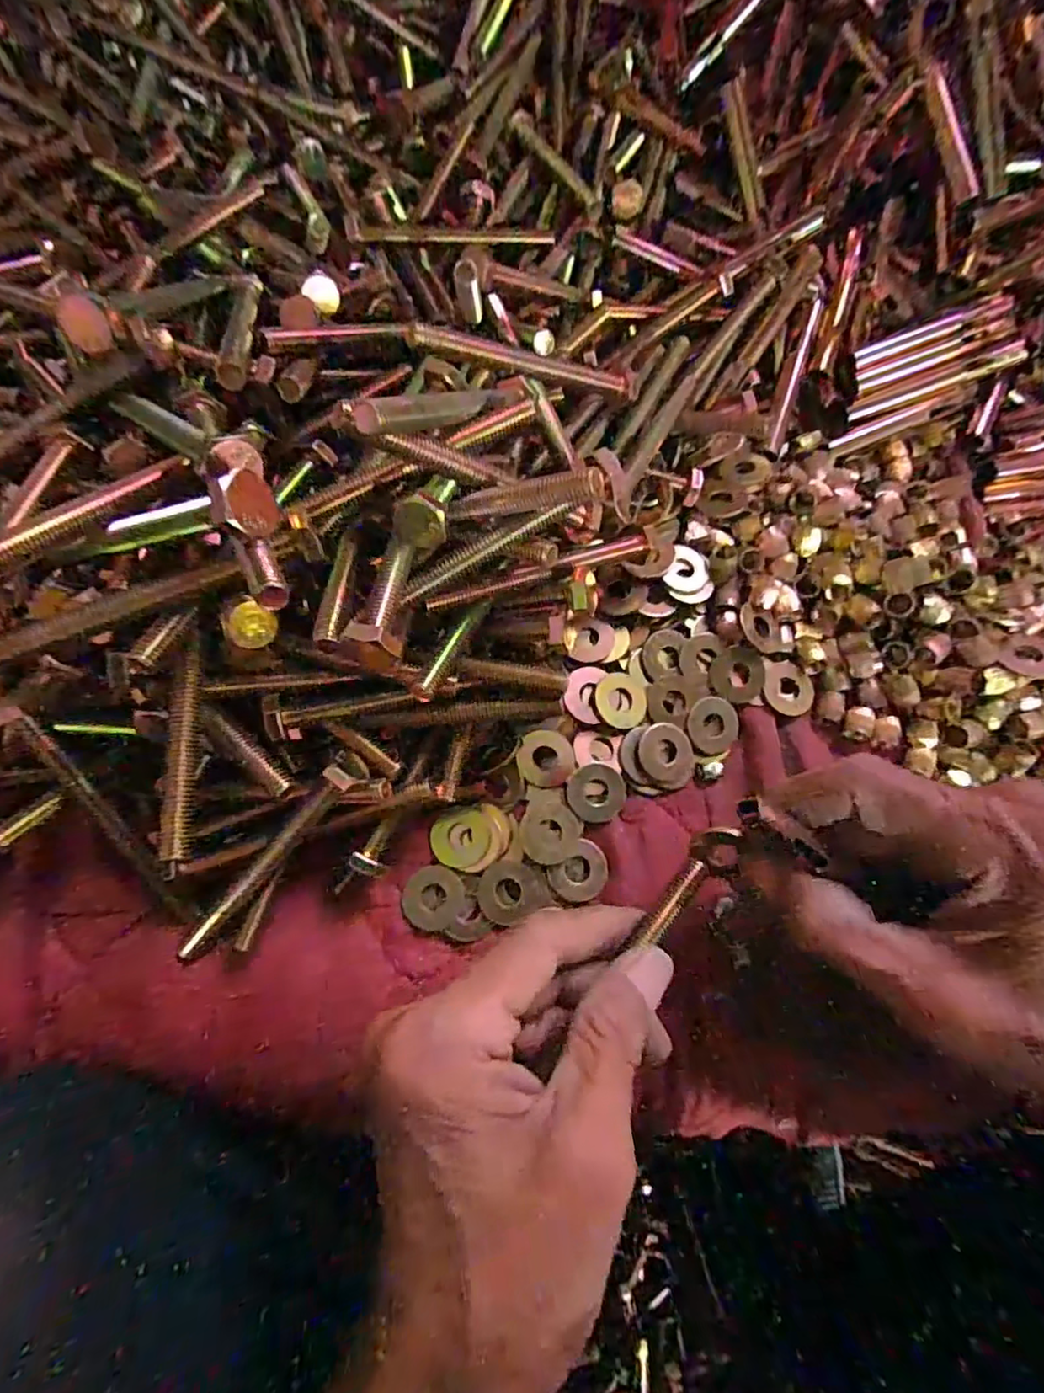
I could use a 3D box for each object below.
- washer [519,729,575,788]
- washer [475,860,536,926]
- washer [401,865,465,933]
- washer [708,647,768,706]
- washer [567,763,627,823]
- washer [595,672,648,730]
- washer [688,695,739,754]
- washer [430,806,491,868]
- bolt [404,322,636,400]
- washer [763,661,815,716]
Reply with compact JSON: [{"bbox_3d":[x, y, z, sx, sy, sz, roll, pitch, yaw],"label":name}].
[{"bbox_3d":[0.010,0.026,0.257,0.022,0.004,0.023,0,89,9],"label":"washer"},{"bbox_3d":[-0.006,0.079,0.248,0.023,0.004,0.023,1,73,-2],"label":"washer"},{"bbox_3d":[-0.035,0.081,0.245,0.024,0.004,0.024,1,73,-2],"label":"washer"},{"bbox_3d":[0.097,-0.010,0.274,0.025,0.005,0.025,1,73,-2],"label":"washer"},{"bbox_3d":[0.031,0.040,0.256,0.024,0.004,0.023,1,73,-2],"label":"washer"},{"bbox_3d":[0.043,0.002,0.263,0.024,0.004,0.024,5,77,-21],"label":"washer"},{"bbox_3d":[0.084,0.013,0.271,0.024,0.005,0.024,1,73,-2],"label":"washer"},{"bbox_3d":[-0.025,0.058,0.253,0.024,0.004,0.024,1,73,-2],"label":"washer"},{"bbox_3d":[0.004,-0.132,0.242,0.105,0.009,0.011,-6,71,-33],"label":"bolt"},{"bbox_3d":[0.120,-0.004,0.277,0.023,0.004,0.025,1,82,-6],"label":"washer"}]

